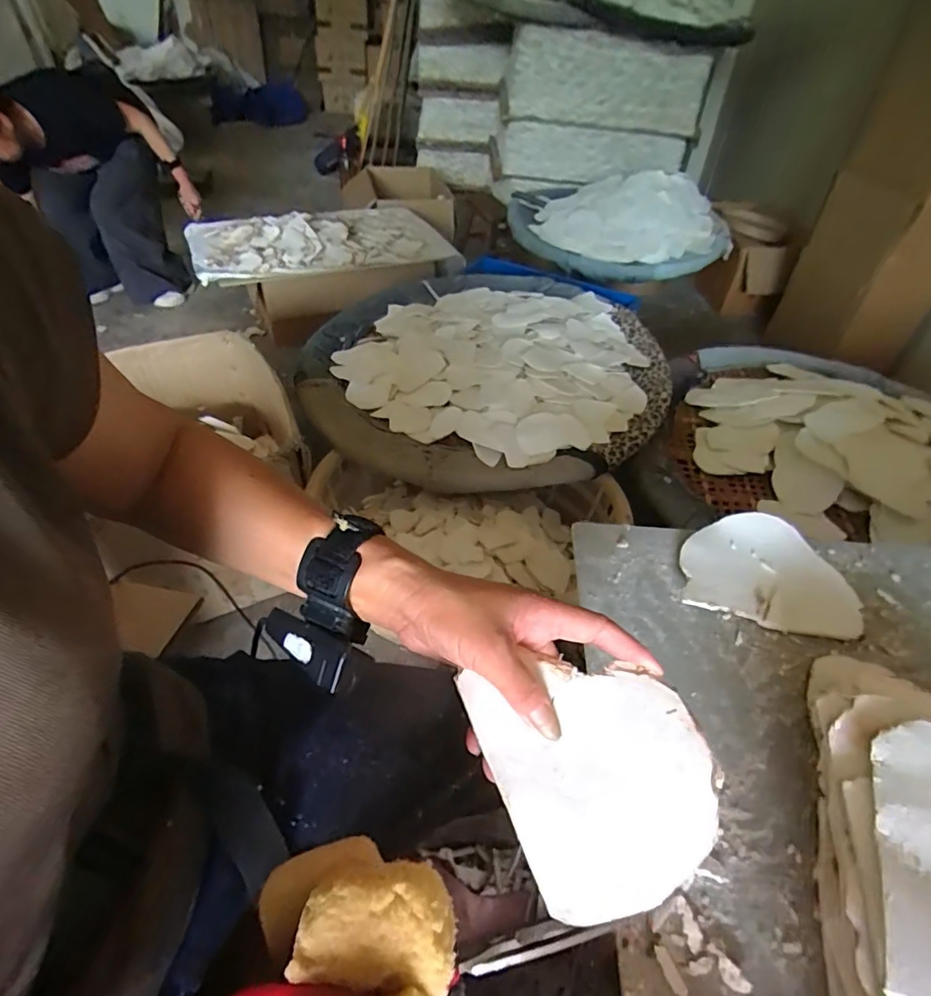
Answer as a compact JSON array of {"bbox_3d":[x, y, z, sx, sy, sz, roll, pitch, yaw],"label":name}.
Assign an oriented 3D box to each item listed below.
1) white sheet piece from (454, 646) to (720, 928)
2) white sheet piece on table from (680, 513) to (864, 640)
[{"bbox_3d":[0.071,0.140,0.276,0.109,0.008,0.120,-20,54,-7],"label":"white sheet piece"},{"bbox_3d":[0.283,0.066,0.493,0.150,0.013,0.127,11,46,7],"label":"white sheet piece on table"}]

